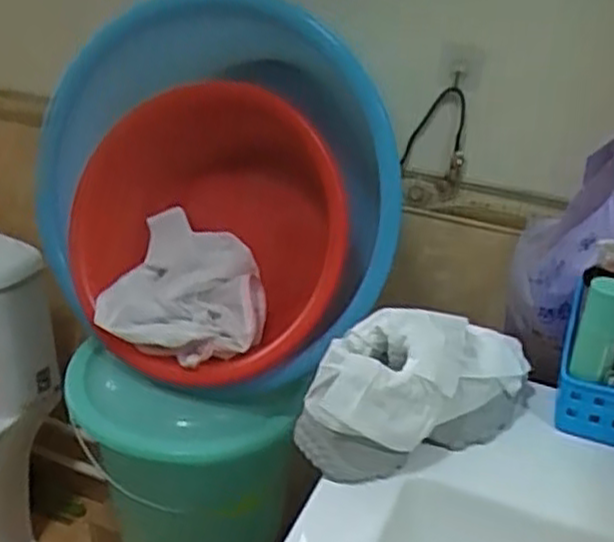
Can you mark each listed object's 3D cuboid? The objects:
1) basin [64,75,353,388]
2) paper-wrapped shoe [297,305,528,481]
[{"bbox_3d":[-0.118,-0.041,1.004,0.331,0.373,0.168,11,29,13],"label":"basin"},{"bbox_3d":[0.122,0.115,0.804,0.274,0.142,0.092,-12,32,-27],"label":"paper-wrapped shoe"}]

